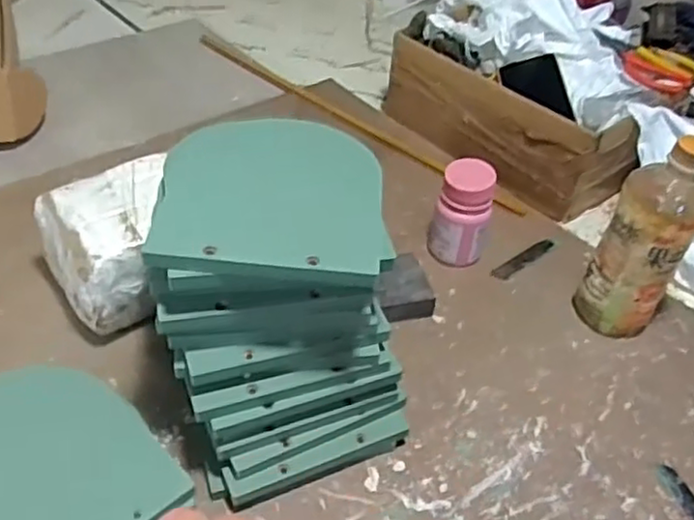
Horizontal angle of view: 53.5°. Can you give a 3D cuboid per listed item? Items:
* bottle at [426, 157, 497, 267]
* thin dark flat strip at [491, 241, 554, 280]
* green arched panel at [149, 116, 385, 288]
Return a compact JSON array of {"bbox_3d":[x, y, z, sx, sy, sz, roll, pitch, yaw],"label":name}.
[{"bbox_3d":[0.119,-0.046,0.710,0.059,0.108,0.048,14,42,8],"label":"bottle"},{"bbox_3d":[0.194,-0.002,0.752,0.094,0.005,0.017,-29,61,-31],"label":"thin dark flat strip"},{"bbox_3d":[-0.051,-0.056,0.490,0.147,0.019,0.183,4,42,-2],"label":"green arched panel"}]

